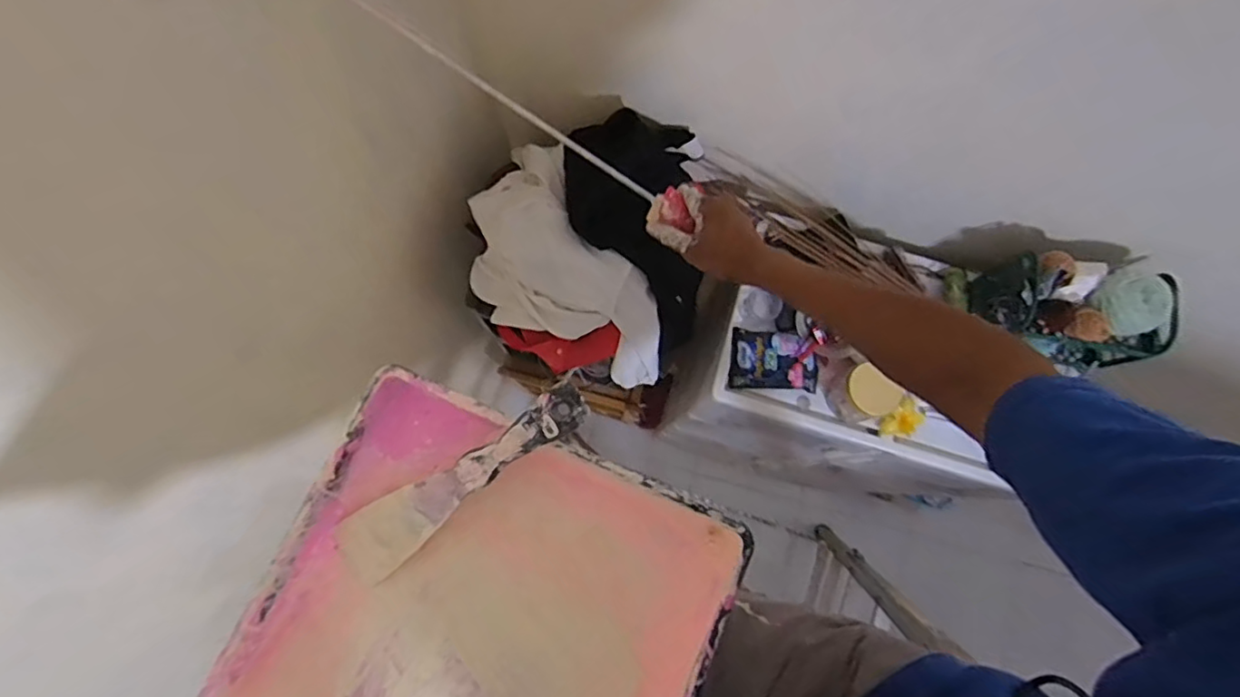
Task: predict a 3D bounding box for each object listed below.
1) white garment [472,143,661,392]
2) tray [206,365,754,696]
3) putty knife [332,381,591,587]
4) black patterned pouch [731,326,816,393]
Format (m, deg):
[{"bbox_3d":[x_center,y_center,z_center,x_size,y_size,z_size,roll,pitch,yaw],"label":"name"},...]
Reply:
[{"bbox_3d":[-0.105,-0.092,1.077,0.223,0.394,0.380,-38,80,-9],"label":"white garment"},{"bbox_3d":[-0.112,0.235,0.396,0.273,0.095,0.362,23,77,5],"label":"tray"},{"bbox_3d":[-0.105,0.089,0.396,0.203,0.012,0.045,-35,79,14],"label":"putty knife"},{"bbox_3d":[0.275,0.021,1.073,0.149,0.040,0.102,4,77,0],"label":"black patterned pouch"}]

